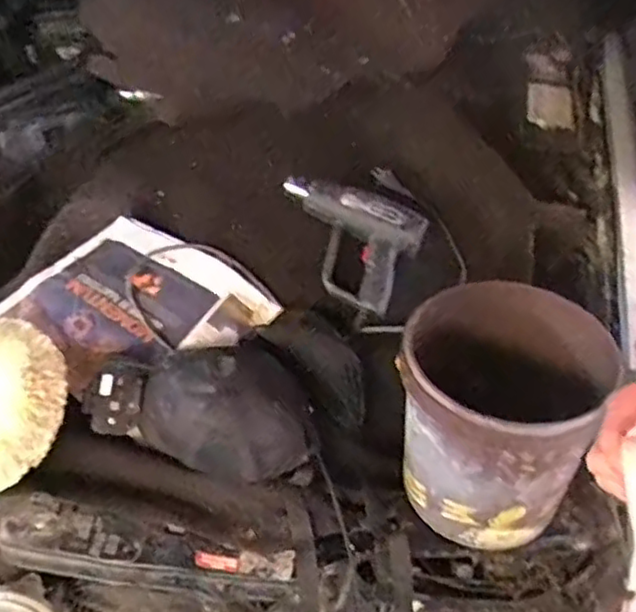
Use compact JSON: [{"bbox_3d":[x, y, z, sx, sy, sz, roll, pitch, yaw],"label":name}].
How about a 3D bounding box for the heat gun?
[{"bbox_3d":[0.032,-0.101,1.027,0.225,0.087,0.160,23,52,16],"label":"heat gun"}]

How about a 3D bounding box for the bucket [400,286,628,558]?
[{"bbox_3d":[0.198,0.115,0.794,0.233,0.226,0.230,1,49,-1],"label":"bucket"}]

